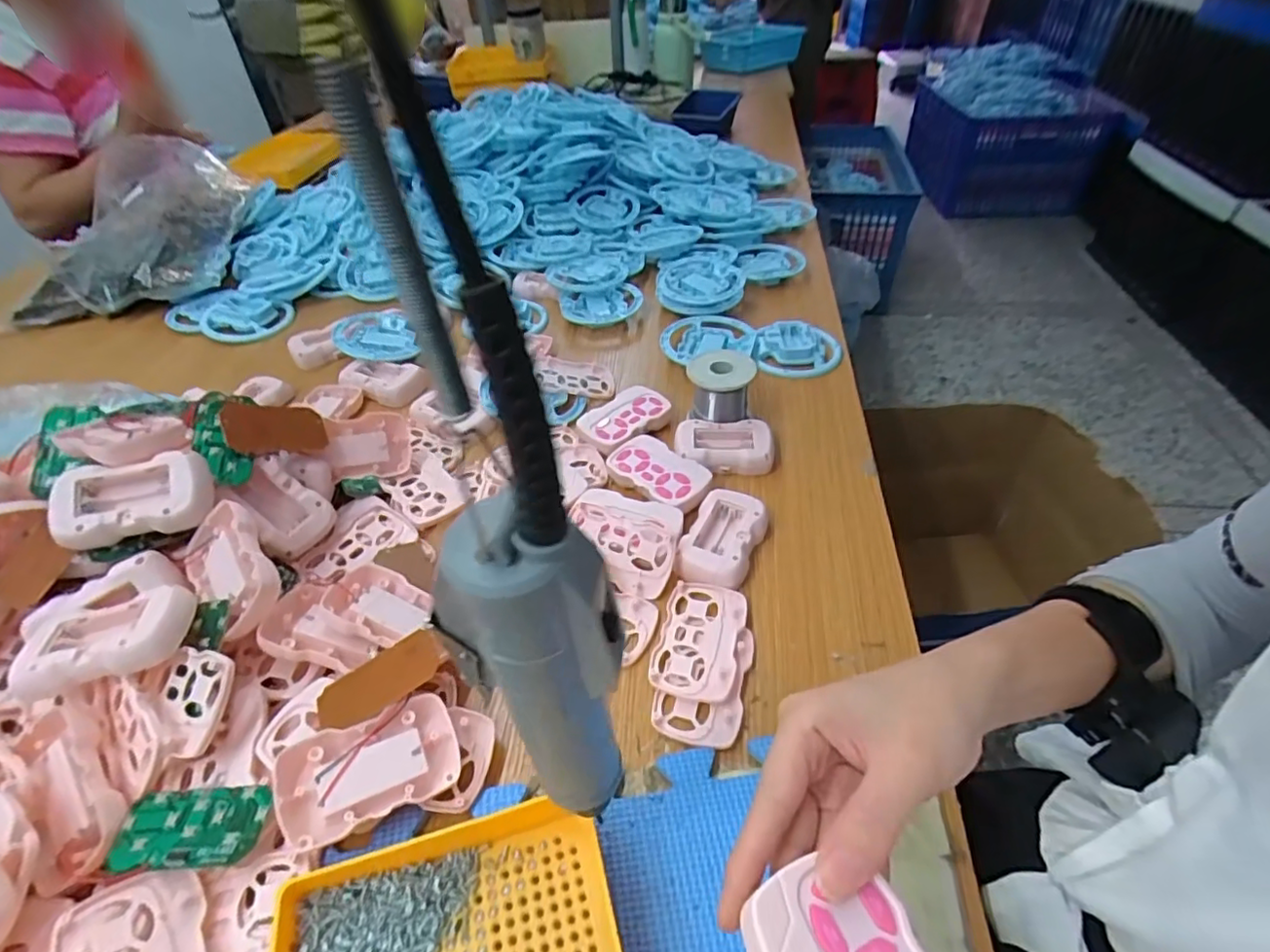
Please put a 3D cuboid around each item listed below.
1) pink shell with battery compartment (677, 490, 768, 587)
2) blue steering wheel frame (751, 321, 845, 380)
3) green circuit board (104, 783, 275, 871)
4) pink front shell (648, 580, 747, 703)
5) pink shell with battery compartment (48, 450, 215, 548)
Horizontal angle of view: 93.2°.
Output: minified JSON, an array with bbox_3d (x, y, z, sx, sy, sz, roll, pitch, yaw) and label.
[{"bbox_3d":[0.067,0.049,0.462,0.052,0.020,0.083,16,46,18],"label":"pink shell with battery compartment"},{"bbox_3d":[0.179,-0.142,0.661,0.093,0.025,0.073,6,44,9],"label":"blue steering wheel frame"},{"bbox_3d":[-0.231,0.183,0.313,0.075,0.005,0.037,-4,44,-2],"label":"green circuit board"},{"bbox_3d":[0.044,0.110,0.406,0.053,0.010,0.088,9,45,12],"label":"pink front shell"},{"bbox_3d":[-0.330,0.016,0.395,0.087,0.023,0.050,-14,70,-16],"label":"pink shell with battery compartment"}]

